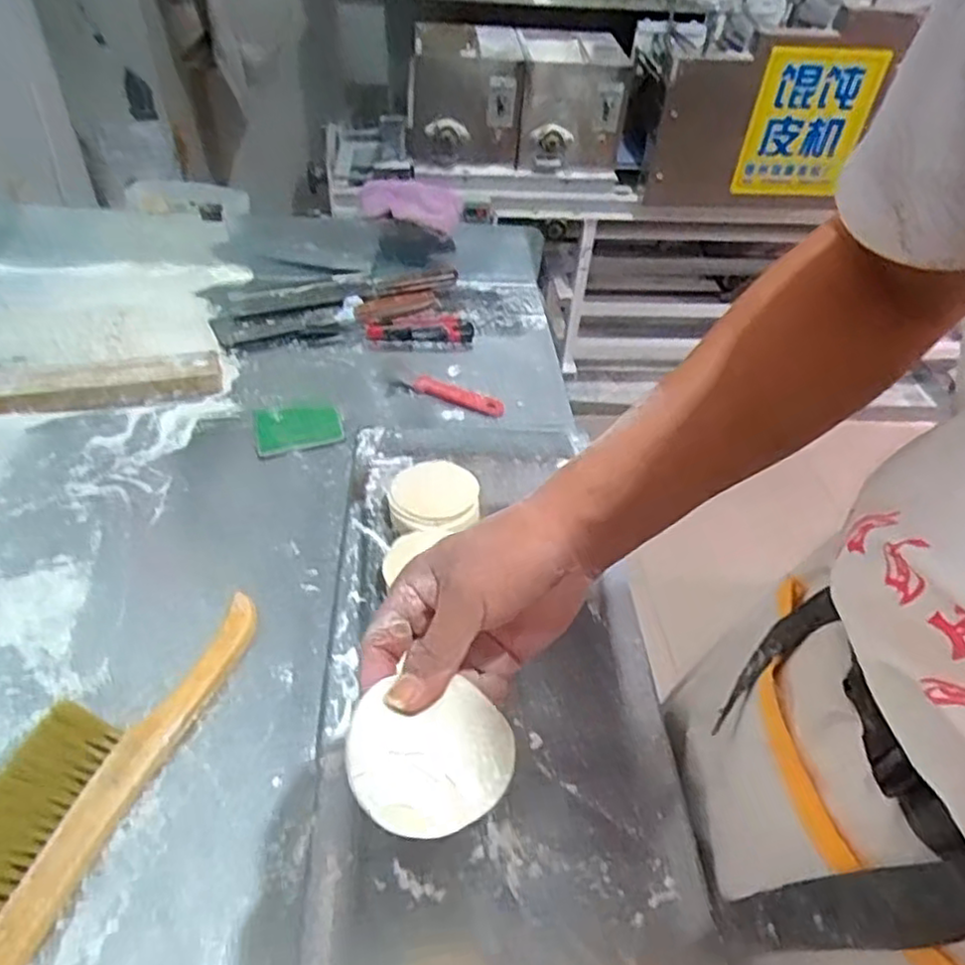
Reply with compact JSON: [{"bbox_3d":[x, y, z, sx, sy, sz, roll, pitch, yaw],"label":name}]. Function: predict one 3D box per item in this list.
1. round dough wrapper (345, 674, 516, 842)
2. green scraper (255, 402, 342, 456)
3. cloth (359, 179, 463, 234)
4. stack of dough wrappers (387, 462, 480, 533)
[{"bbox_3d":[-0.025,0.133,0.340,0.079,0.011,0.072,3,45,-3],"label":"round dough wrapper"},{"bbox_3d":[-0.212,-0.066,0.796,0.094,0.004,0.073,-10,47,-16],"label":"green scraper"},{"bbox_3d":[-0.100,-0.401,0.994,0.143,0.059,0.036,0,43,-26],"label":"cloth"},{"bbox_3d":[-0.049,0.016,0.692,0.087,0.033,0.091,-2,45,-9],"label":"stack of dough wrappers"}]

